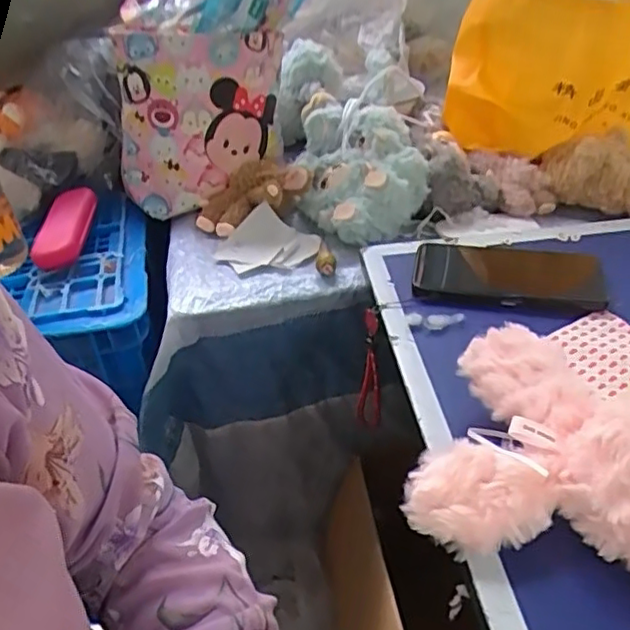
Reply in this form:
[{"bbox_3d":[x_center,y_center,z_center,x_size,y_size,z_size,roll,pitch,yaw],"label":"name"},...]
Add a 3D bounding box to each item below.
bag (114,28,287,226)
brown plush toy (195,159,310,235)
[{"bbox_3d":[-0.134,-0.226,0.708,0.193,0.181,0.075,-7,37,-2],"label":"bag"},{"bbox_3d":[-0.070,-0.136,0.709,0.131,0.045,0.074,-20,40,-19],"label":"brown plush toy"}]

